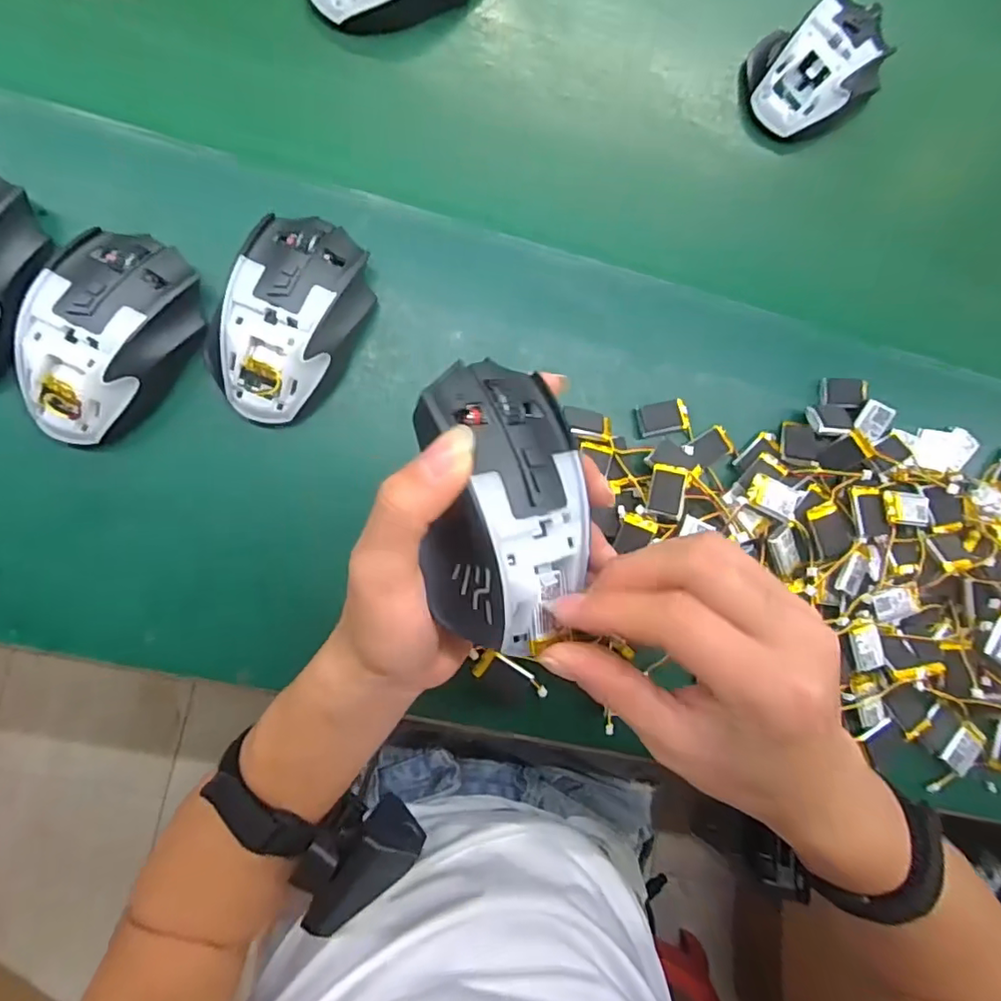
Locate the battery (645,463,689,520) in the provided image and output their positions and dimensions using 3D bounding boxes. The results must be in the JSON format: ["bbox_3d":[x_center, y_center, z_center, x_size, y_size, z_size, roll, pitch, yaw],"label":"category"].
[{"bbox_3d":[0.098,-0.006,0.337,0.020,0.005,0.031,10,78,16],"label":"battery"}]

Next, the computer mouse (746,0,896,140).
[{"bbox_3d":[0.219,-0.298,0.394,0.096,0.038,0.072,-37,93,-10],"label":"computer mouse"}]

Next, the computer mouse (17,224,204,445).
[{"bbox_3d":[-0.209,-0.088,0.310,0.072,0.041,0.118,18,84,-8],"label":"computer mouse"}]

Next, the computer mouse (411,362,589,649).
[{"bbox_3d":[0.003,0.002,0.217,0.062,0.032,0.111,-9,88,-10],"label":"computer mouse"}]

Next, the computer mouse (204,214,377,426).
[{"bbox_3d":[-0.118,-0.102,0.324,0.077,0.042,0.117,18,84,-8],"label":"computer mouse"}]

